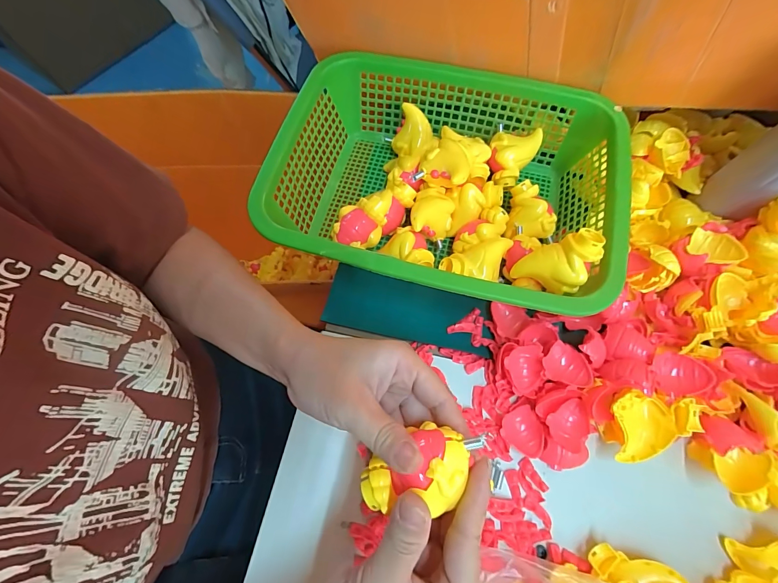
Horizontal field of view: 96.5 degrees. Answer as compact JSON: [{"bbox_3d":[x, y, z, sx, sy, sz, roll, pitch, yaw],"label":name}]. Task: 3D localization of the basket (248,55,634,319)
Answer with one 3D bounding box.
[{"bbox_3d":[0.057,-0.117,0.386,0.324,0.086,0.263,14,70,6],"label":"basket"}]

